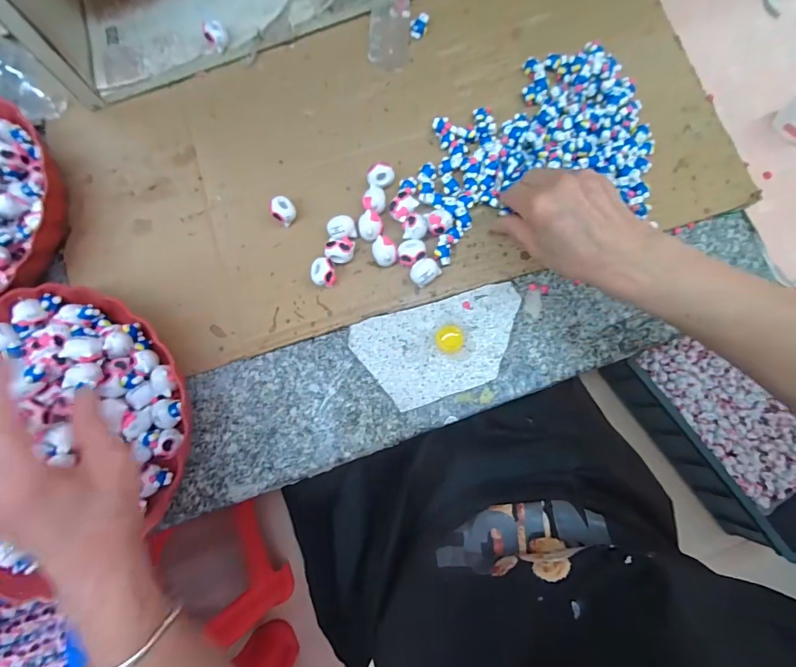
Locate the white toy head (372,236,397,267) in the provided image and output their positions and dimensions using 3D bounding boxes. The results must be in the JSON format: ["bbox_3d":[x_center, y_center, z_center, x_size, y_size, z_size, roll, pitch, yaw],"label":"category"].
[{"bbox_3d":[-0.012,-0.075,0.371,0.022,0.021,0.026,-8,80,0],"label":"white toy head"}]

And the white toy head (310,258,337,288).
[{"bbox_3d":[-0.069,-0.056,0.369,0.021,0.020,0.025,-11,80,0],"label":"white toy head"}]

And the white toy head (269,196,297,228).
[{"bbox_3d":[-0.108,-0.117,0.379,0.022,0.021,0.022,0,81,1],"label":"white toy head"}]

